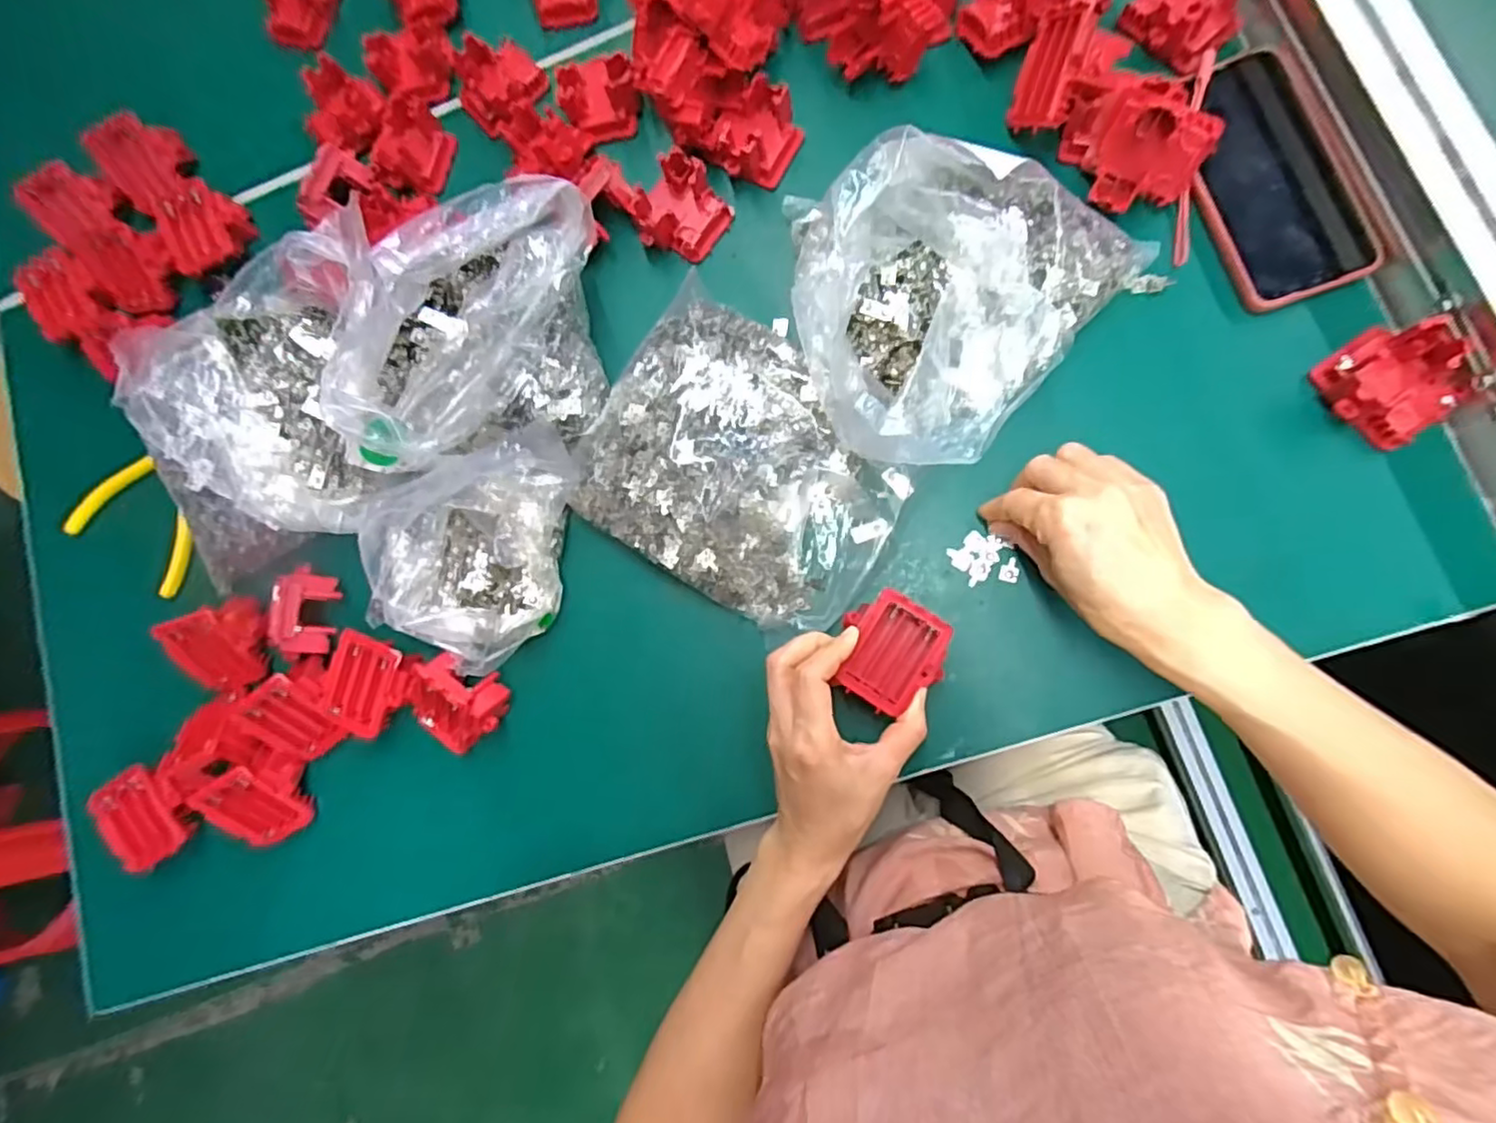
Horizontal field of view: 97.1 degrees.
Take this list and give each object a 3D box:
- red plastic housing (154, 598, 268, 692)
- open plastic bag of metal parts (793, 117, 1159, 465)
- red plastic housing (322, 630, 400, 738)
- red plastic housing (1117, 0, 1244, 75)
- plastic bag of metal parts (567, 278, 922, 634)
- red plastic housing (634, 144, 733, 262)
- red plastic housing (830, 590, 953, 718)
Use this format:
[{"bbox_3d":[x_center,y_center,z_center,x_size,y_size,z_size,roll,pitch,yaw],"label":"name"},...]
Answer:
[{"bbox_3d":[-0.389,0.062,0.491,0.062,0.032,0.065,-6,115,-12],"label":"red plastic housing"},{"bbox_3d":[0.121,-0.166,0.408,0.164,0.089,0.220,40,90,12],"label":"open plastic bag of metal parts"},{"bbox_3d":[-0.270,0.085,0.459,0.048,0.014,0.067,18,93,7],"label":"red plastic housing"},{"bbox_3d":[0.290,-0.362,0.429,0.062,0.032,0.060,-33,79,4],"label":"red plastic housing"},{"bbox_3d":[-0.002,-0.063,0.437,0.210,0.048,0.173,32,89,12],"label":"plastic bag of metal parts"},{"bbox_3d":[-0.048,-0.251,0.476,0.056,0.030,0.062,43,93,9],"label":"red plastic housing"},{"bbox_3d":[0.087,0.055,0.397,0.061,0.017,0.066,25,91,9],"label":"red plastic housing"}]

